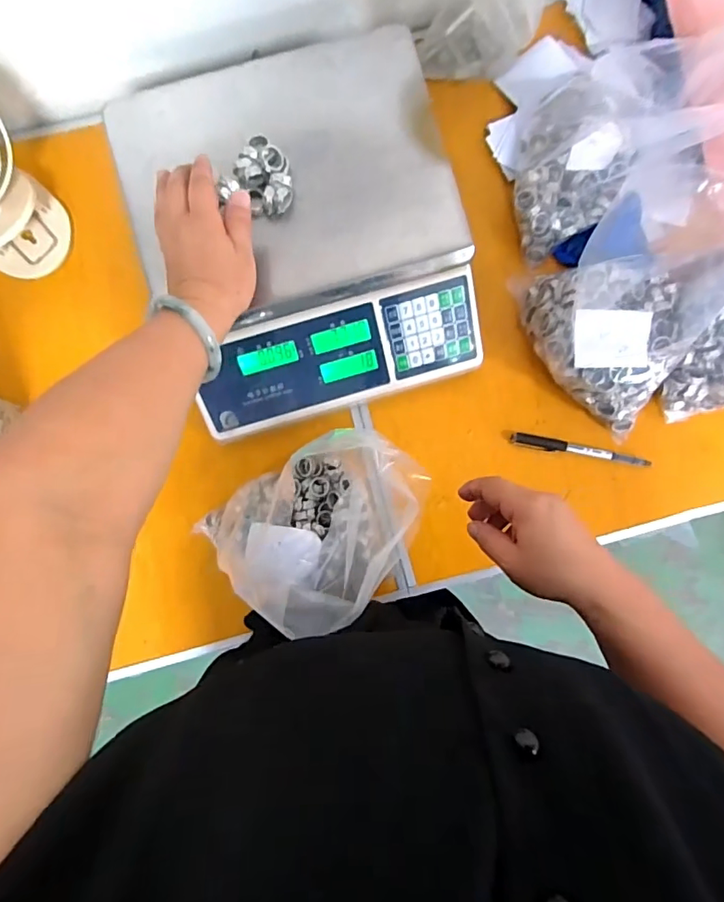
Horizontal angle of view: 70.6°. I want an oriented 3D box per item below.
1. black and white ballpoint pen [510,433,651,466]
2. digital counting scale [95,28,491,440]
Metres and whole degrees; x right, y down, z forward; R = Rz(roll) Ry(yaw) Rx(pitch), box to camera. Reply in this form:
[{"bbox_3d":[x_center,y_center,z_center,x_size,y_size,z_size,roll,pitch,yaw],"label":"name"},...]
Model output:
[{"bbox_3d":[0.237,-0.001,0.553,0.148,0.019,0.015,11,87,-1],"label":"black and white ballpoint pen"},{"bbox_3d":[-0.055,-0.197,0.501,0.288,0.119,0.308,-16,88,-2],"label":"digital counting scale"}]

